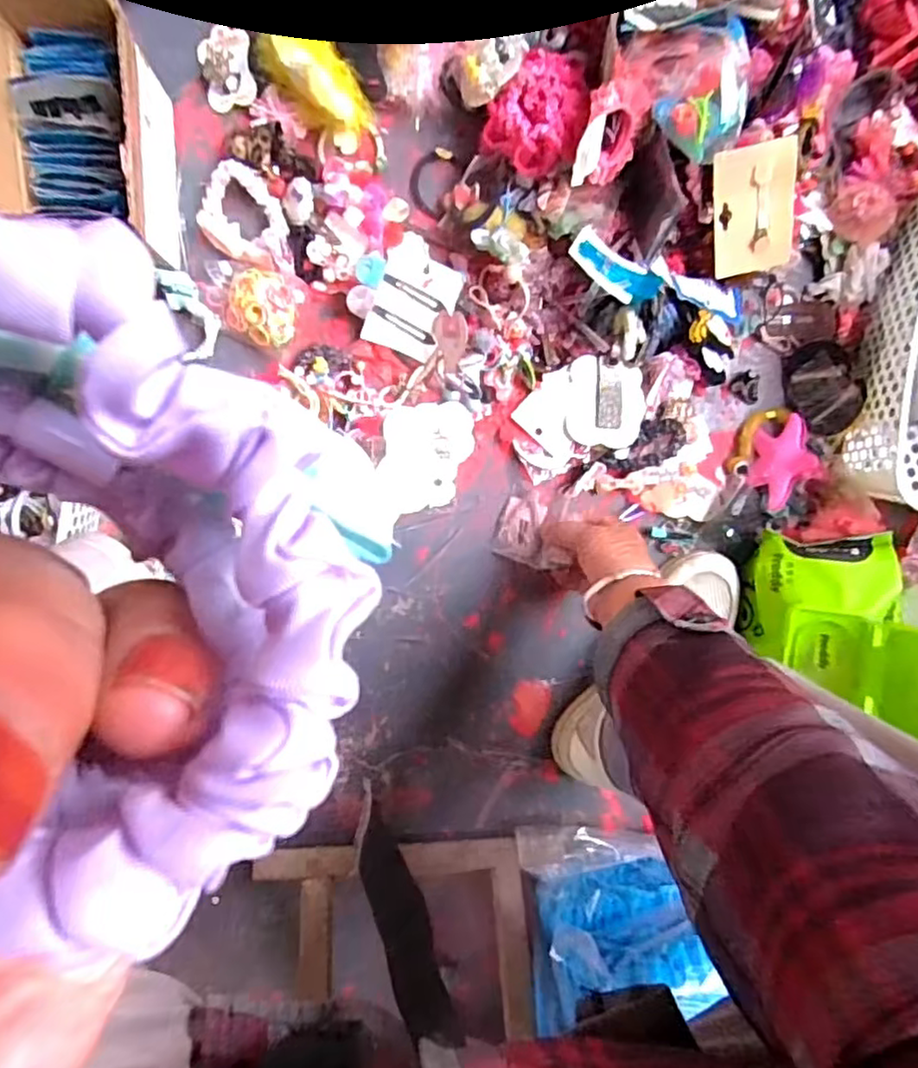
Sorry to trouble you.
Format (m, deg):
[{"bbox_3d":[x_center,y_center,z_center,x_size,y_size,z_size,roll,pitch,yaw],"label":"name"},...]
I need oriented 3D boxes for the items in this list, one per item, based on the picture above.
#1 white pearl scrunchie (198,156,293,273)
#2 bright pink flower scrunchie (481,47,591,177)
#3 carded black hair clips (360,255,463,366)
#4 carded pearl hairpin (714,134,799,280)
[{"bbox_3d":[-0.170,-0.244,0.518,0.058,0.022,0.089,-35,100,0],"label":"white pearl scrunchie"},{"bbox_3d":[0.061,-0.326,0.502,0.070,0.033,0.084,22,95,-8],"label":"bright pink flower scrunchie"},{"bbox_3d":[-0.039,-0.189,0.543,0.063,0.011,0.077,21,114,-12],"label":"carded black hair clips"},{"bbox_3d":[0.240,-0.262,0.528,0.061,0.012,0.095,-5,127,18],"label":"carded pearl hairpin"}]

